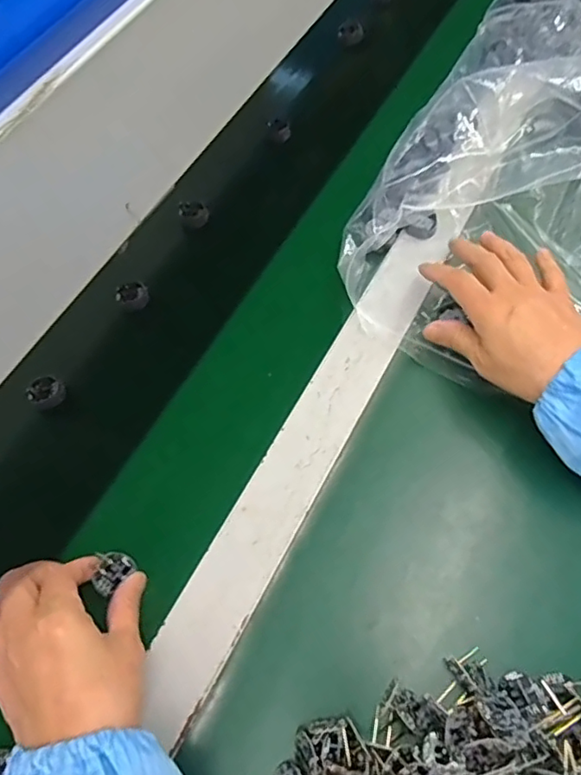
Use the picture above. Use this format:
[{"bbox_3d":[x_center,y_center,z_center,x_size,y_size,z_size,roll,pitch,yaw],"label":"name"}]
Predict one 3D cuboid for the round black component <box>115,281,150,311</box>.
[{"bbox_3d":[-0.141,-0.083,0.512,0.028,0.021,0.021,-26,63,-10],"label":"round black component"}]

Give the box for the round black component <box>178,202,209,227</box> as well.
[{"bbox_3d":[-0.094,-0.170,0.558,0.027,0.015,0.021,-9,61,-1],"label":"round black component"}]

